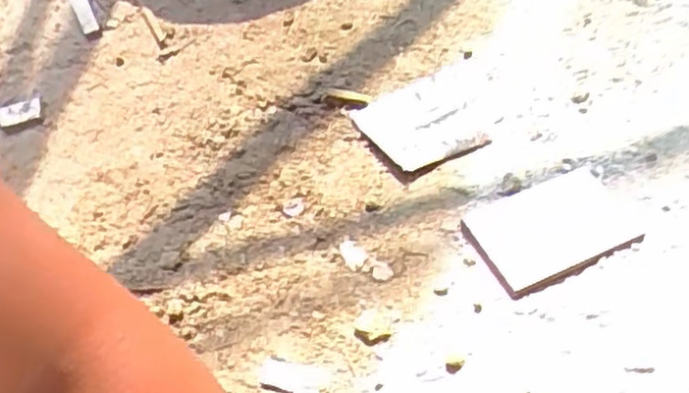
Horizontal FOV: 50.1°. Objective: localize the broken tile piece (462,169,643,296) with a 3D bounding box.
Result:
[{"bbox_3d":[0.148,0.019,0.529,0.111,0.013,0.075,-22,51,-12],"label":"broken tile piece"}]

